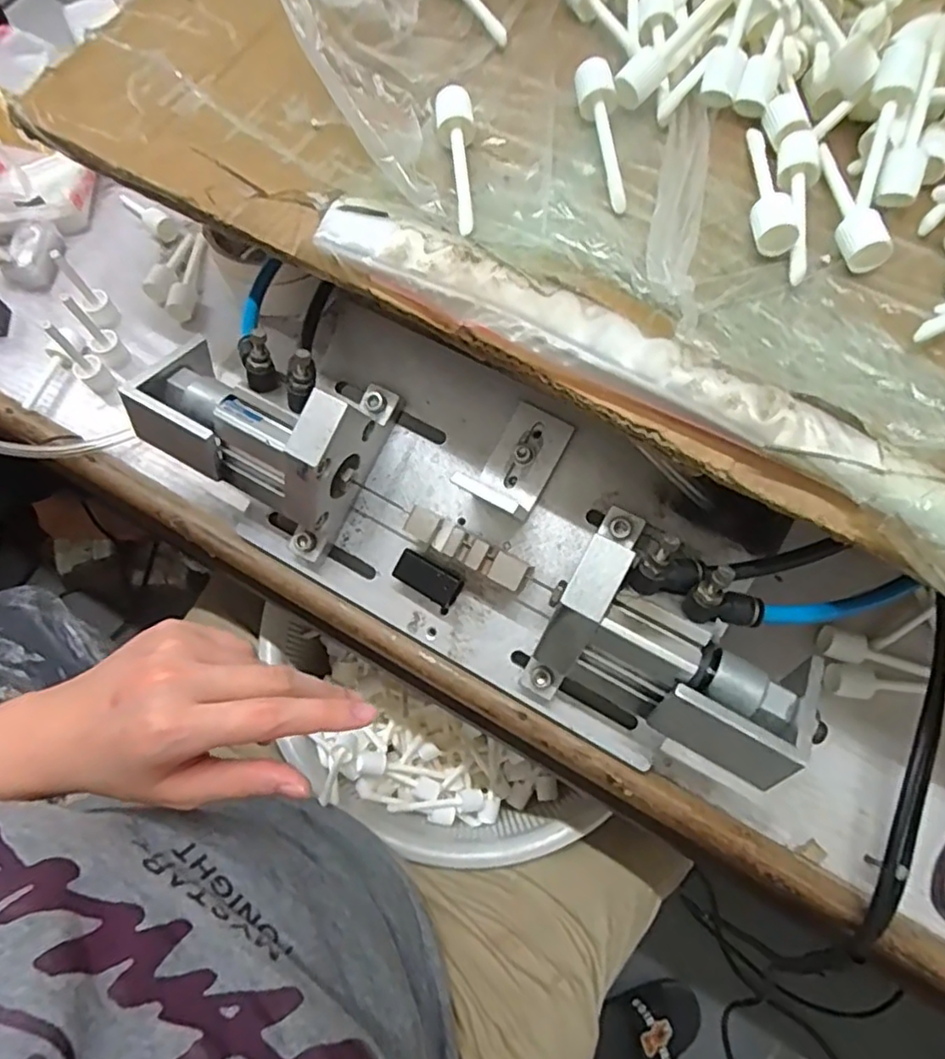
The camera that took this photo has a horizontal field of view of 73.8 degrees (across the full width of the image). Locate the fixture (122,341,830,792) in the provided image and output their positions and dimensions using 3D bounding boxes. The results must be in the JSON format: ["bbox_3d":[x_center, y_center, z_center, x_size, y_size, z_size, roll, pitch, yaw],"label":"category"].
[{"bbox_3d":[0.000,-0.009,0.350,0.379,0.106,0.143,30,74,11],"label":"fixture"}]

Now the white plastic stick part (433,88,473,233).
[{"bbox_3d":[-0.009,-0.177,0.302,0.018,0.016,0.080,-1,71,1],"label":"white plastic stick part"}]

